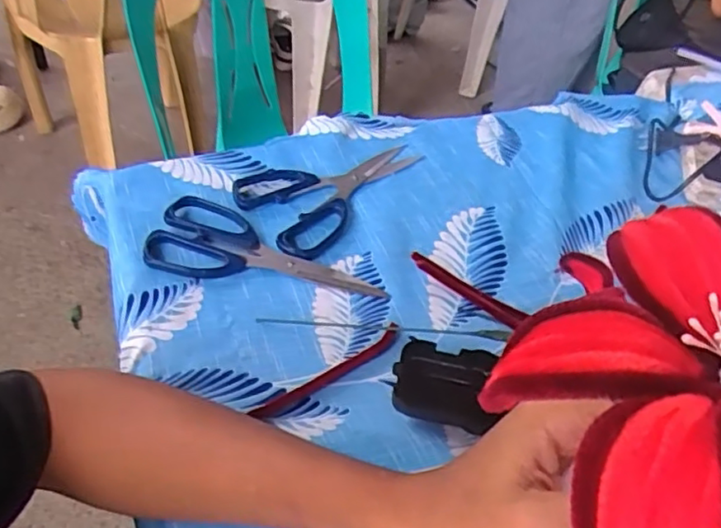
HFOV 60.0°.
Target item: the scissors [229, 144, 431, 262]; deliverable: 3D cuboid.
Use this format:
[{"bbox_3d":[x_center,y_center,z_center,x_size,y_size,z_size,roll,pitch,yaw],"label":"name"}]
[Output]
[{"bbox_3d":[-0.028,-0.074,0.547,0.098,0.010,0.174,33,52,21],"label":"scissors"}]

